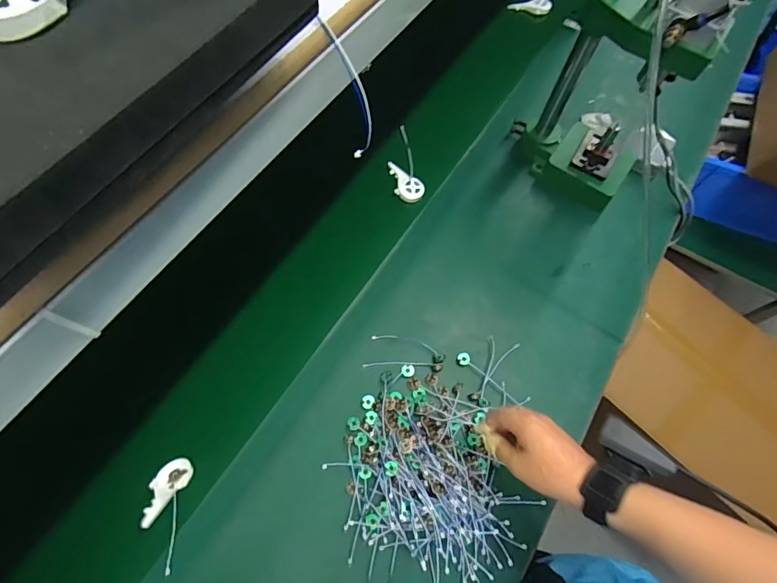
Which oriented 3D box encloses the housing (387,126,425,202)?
[{"bbox_3d":[0.033,-0.219,0.766,0.051,0.074,0.101,-10,67,-6],"label":"housing"}]

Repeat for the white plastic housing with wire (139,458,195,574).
[{"bbox_3d":[-0.273,0.268,0.536,0.040,0.063,0.124,-2,54,-3],"label":"white plastic housing with wire"}]

